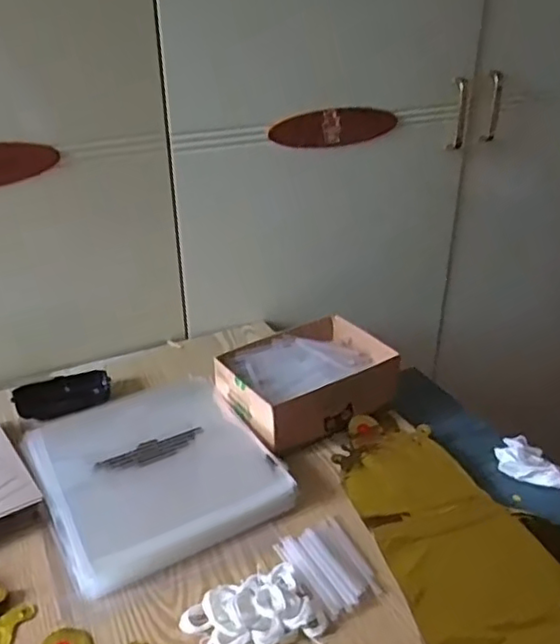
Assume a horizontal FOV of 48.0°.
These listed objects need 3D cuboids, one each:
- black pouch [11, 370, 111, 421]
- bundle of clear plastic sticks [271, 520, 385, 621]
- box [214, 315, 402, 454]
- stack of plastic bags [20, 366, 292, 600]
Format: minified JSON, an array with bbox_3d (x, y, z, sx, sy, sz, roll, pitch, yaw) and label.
[{"bbox_3d":[-0.259,0.087,0.754,0.107,0.020,0.053,-14,33,-23],"label":"black pouch"},{"bbox_3d":[0.043,0.210,0.548,0.067,0.010,0.088,-15,33,-24],"label":"bundle of clear plastic sticks"},{"bbox_3d":[0.031,0.068,0.737,0.193,0.067,0.146,-20,36,-31],"label":"box"},{"bbox_3d":[-0.131,0.146,0.646,0.210,0.027,0.230,-17,34,-27],"label":"stack of plastic bags"}]

